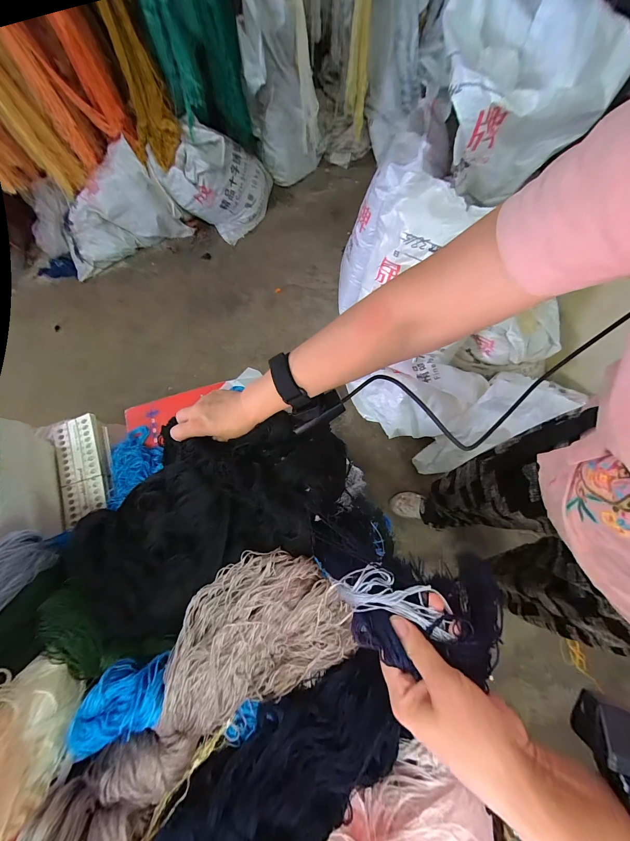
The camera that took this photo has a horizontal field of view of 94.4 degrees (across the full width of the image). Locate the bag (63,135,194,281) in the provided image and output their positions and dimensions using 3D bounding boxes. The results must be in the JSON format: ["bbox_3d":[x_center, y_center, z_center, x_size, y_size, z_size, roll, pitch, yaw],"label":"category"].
[{"bbox_3d":[-0.831,-0.852,1.190,0.519,0.360,0.171,-18,74,-4],"label":"bag"}]

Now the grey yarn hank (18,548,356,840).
[{"bbox_3d":[-0.101,0.245,0.284,0.293,0.091,0.150,-31,75,-7],"label":"grey yarn hank"}]

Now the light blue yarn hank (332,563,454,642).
[{"bbox_3d":[0.065,0.153,0.256,0.099,0.022,0.036,6,72,27],"label":"light blue yarn hank"}]

